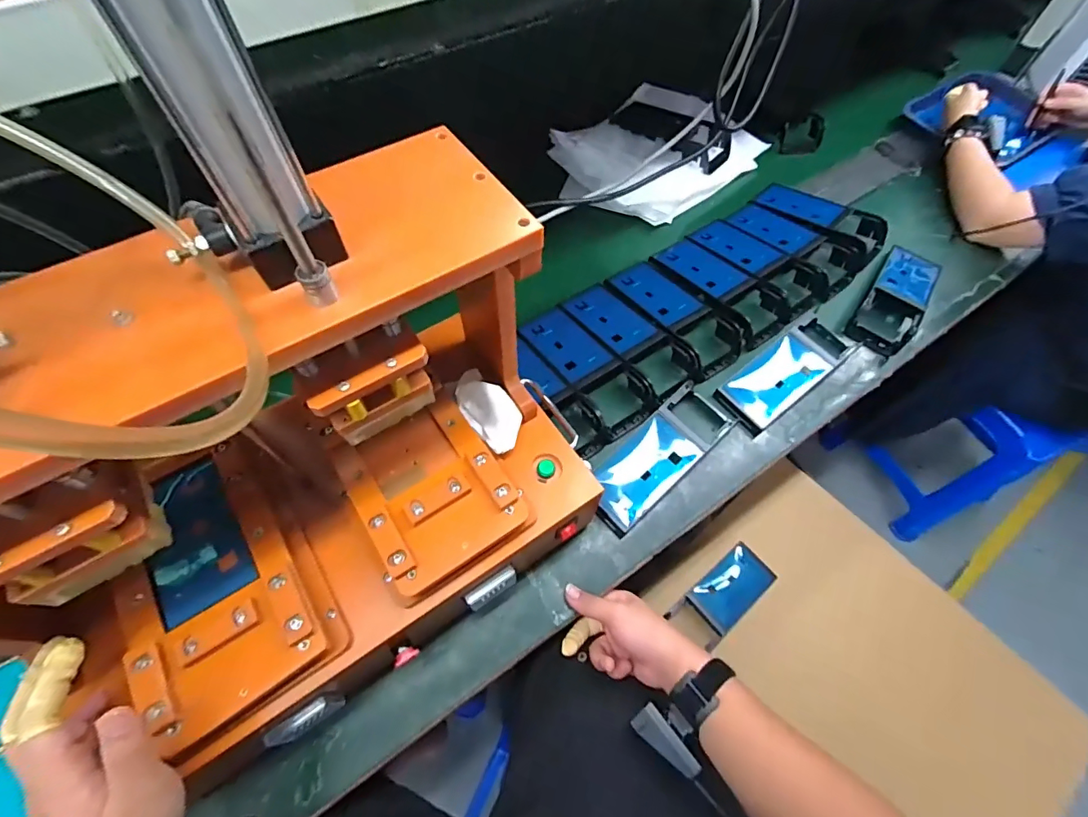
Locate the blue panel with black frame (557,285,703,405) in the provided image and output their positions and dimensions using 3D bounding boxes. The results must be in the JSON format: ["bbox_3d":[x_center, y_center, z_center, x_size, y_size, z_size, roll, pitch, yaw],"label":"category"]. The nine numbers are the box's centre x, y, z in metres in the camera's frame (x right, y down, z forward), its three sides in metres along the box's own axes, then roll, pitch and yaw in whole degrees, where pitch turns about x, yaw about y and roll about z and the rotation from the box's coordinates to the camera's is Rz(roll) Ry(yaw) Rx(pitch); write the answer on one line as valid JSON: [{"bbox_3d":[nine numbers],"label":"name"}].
[{"bbox_3d":[0.114,-0.096,0.668,0.091,0.040,0.204,-32,66,-17],"label":"blue panel with black frame"}]

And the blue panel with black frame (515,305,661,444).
[{"bbox_3d":[0.055,-0.054,0.643,0.083,0.033,0.205,-37,67,-19],"label":"blue panel with black frame"}]

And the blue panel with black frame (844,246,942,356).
[{"bbox_3d":[0.534,-0.168,0.733,0.081,0.047,0.219,35,66,17],"label":"blue panel with black frame"}]

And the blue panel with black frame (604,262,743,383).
[{"bbox_3d":[0.178,-0.137,0.682,0.099,0.031,0.209,-35,66,-18],"label":"blue panel with black frame"}]

